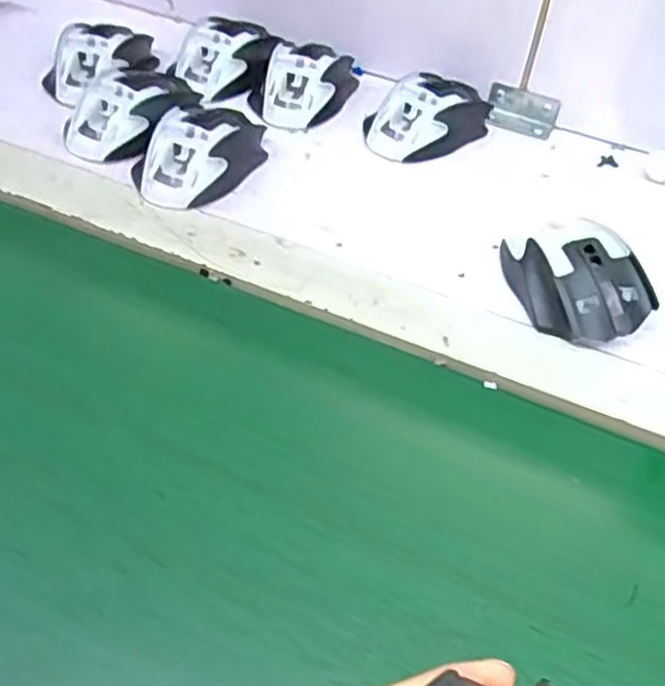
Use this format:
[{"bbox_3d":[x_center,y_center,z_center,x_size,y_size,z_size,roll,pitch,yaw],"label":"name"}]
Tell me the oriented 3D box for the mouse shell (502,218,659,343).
[{"bbox_3d":[0.151,-0.047,0.486,0.068,0.037,0.111,-13,50,-16],"label":"mouse shell"}]

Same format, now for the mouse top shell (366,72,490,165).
[{"bbox_3d":[0.080,-0.183,0.609,0.109,0.034,0.064,-25,54,-25],"label":"mouse top shell"}]

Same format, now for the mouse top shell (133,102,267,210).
[{"bbox_3d":[-0.093,-0.141,0.551,0.064,0.033,0.110,32,53,23],"label":"mouse top shell"}]

